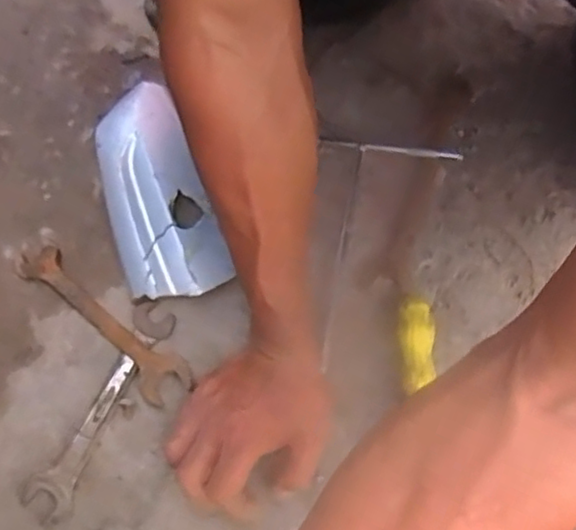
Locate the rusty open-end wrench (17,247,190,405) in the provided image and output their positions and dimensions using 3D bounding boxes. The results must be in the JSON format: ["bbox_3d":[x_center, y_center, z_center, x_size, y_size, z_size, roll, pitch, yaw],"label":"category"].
[{"bbox_3d":[-0.161,0.046,0.558,0.193,0.016,0.042,41,75,15],"label":"rusty open-end wrench"}]

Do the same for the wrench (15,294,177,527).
[{"bbox_3d":[-0.153,0.116,0.533,0.041,0.009,0.185,26,71,10],"label":"wrench"}]

